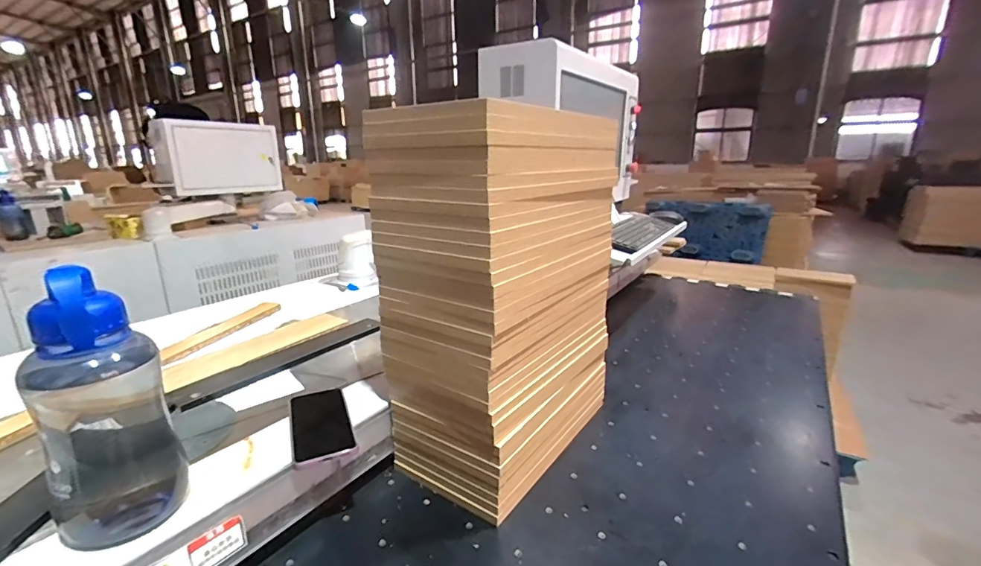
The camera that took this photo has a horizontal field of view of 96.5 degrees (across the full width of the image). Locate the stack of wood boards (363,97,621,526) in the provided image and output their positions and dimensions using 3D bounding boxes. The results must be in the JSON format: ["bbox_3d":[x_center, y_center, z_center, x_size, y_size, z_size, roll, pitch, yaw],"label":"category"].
[{"bbox_3d":[0.040,0.023,0.691,0.203,0.517,0.372,12,21,37],"label":"stack of wood boards"}]

